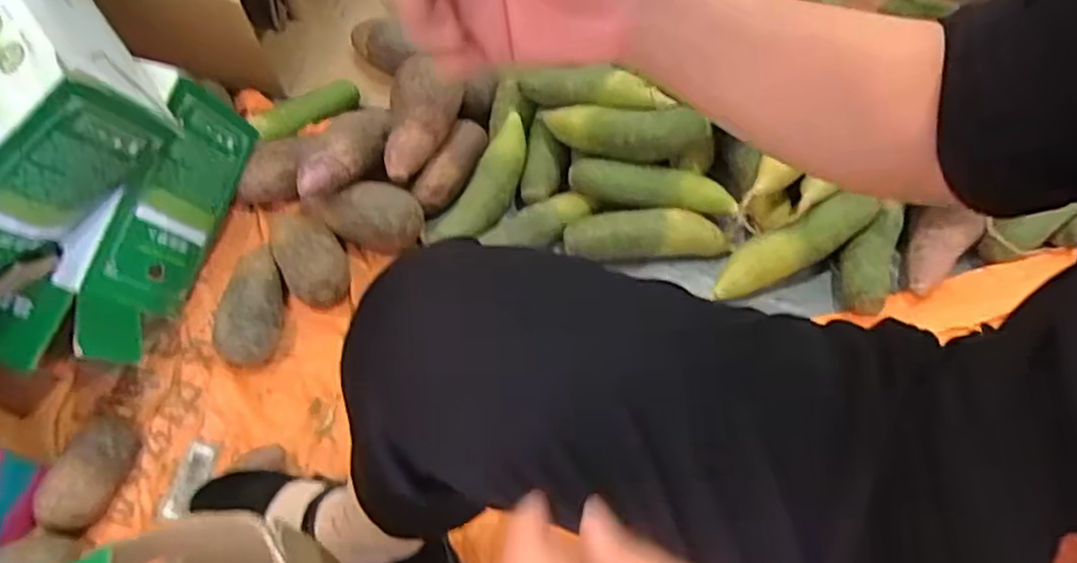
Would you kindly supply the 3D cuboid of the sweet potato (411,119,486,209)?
[{"bbox_3d":[-0.109,-0.146,0.859,0.035,0.045,0.126,37,93,22],"label":"sweet potato"}]

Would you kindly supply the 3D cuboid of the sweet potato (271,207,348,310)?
[{"bbox_3d":[-0.269,-0.026,0.817,0.074,0.059,0.120,-26,61,-13],"label":"sweet potato"}]

